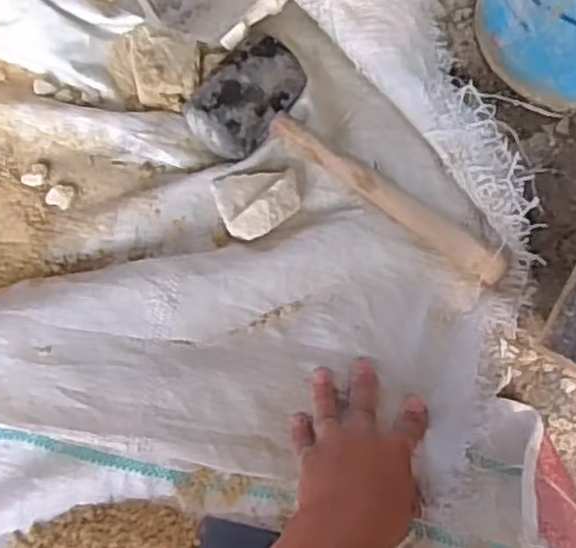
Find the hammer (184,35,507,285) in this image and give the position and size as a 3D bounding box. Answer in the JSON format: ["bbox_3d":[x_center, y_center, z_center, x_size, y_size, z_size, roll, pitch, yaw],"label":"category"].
[{"bbox_3d":[0.060,-0.100,0.611,0.278,0.060,0.097,25,71,9],"label":"hammer"}]

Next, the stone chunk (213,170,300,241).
[{"bbox_3d":[-0.024,-0.059,0.613,0.068,0.031,0.058,-8,69,-3],"label":"stone chunk"}]

